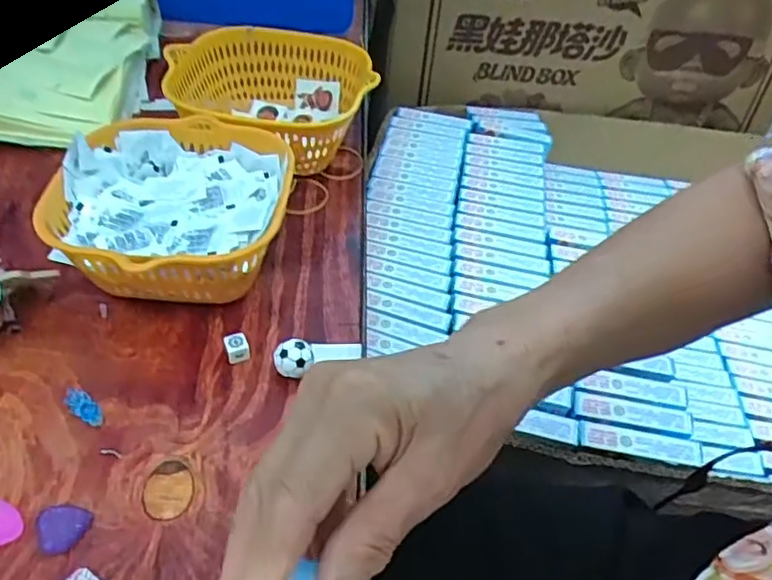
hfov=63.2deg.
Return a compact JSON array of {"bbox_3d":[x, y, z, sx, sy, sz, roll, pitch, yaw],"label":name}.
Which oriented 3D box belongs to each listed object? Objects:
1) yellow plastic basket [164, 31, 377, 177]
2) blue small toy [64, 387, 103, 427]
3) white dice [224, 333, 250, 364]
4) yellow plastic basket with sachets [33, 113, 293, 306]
[{"bbox_3d":[-0.089,-0.147,0.500,0.148,0.064,0.150,4,46,-4],"label":"yellow plastic basket"},{"bbox_3d":[-0.160,0.061,0.332,0.030,0.008,0.012,35,51,24],"label":"blue small toy"},{"bbox_3d":[-0.086,0.033,0.363,0.012,0.014,0.013,-15,50,-21],"label":"white dice"},{"bbox_3d":[-0.131,-0.043,0.398,0.136,0.063,0.141,2,46,-5],"label":"yellow plastic basket with sachets"}]

